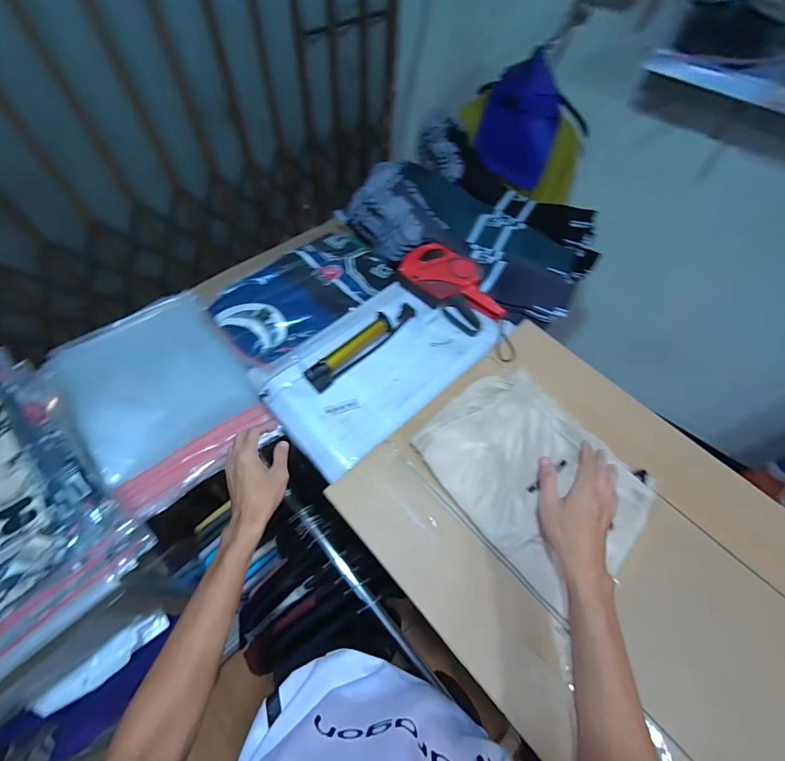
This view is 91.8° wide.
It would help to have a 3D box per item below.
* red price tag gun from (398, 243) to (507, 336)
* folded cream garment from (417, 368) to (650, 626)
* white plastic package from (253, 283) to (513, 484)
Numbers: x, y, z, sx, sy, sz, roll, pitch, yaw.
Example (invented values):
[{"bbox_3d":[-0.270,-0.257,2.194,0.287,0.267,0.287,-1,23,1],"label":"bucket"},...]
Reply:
[{"bbox_3d":[0.124,-0.193,0.772,0.221,0.040,0.137,36,64,16],"label":"red price tag gun"},{"bbox_3d":[0.213,0.139,0.579,0.240,0.038,0.313,-34,68,-20],"label":"folded cream garment"},{"bbox_3d":[-0.022,-0.040,0.700,0.410,0.037,0.239,-37,69,-22],"label":"white plastic package"}]

